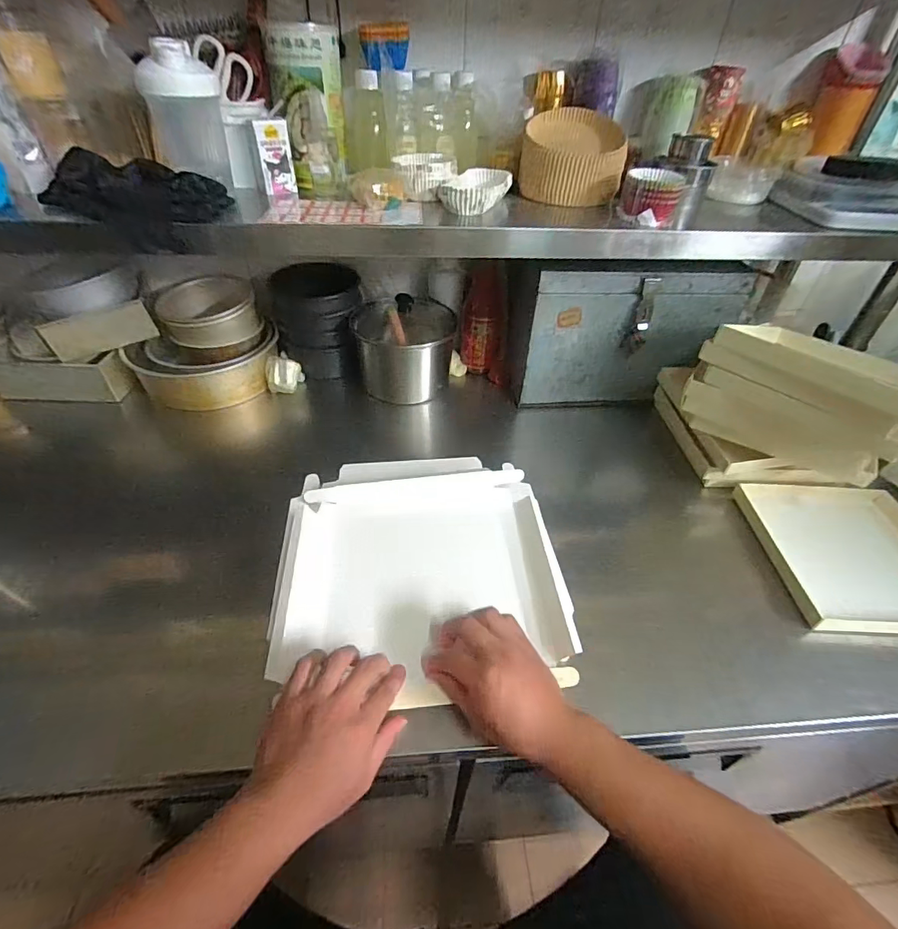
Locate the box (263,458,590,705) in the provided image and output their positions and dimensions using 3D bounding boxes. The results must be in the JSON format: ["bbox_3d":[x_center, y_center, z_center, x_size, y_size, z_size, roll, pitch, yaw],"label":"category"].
[{"bbox_3d":[-0.035,0.107,0.576,0.325,0.050,0.347,-5,45,-8],"label":"box"}]

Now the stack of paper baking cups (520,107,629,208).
[{"bbox_3d":[0.183,-0.451,0.676,0.146,0.090,0.125,12,46,9],"label":"stack of paper baking cups"}]

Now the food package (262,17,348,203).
[{"bbox_3d":[-0.189,-0.490,0.650,0.096,0.182,0.066,-14,48,-17],"label":"food package"}]

